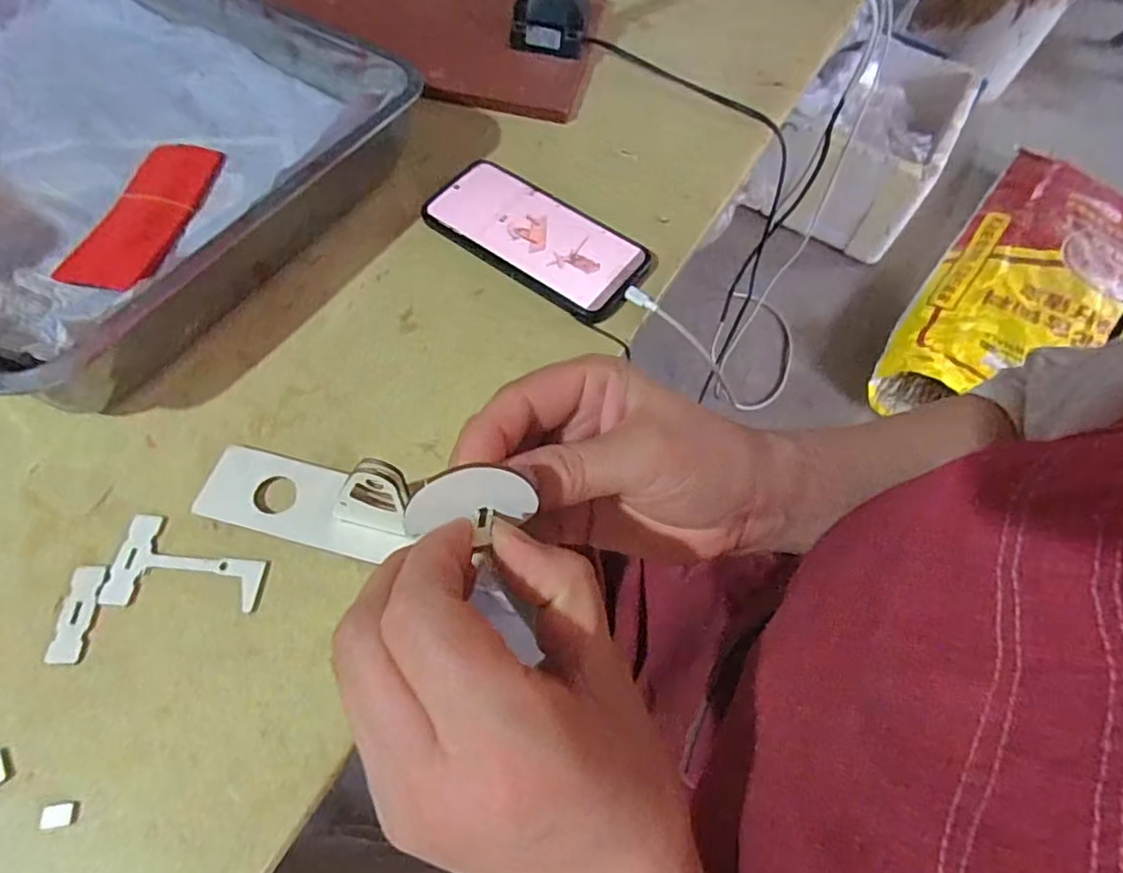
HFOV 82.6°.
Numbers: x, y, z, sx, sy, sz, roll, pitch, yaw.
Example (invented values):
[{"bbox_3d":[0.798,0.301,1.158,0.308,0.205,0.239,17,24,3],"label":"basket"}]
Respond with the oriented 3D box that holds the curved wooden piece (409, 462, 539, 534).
[{"bbox_3d":[-0.031,0.021,0.215,0.043,0.029,0.004,-6,45,-6],"label":"curved wooden piece"}]

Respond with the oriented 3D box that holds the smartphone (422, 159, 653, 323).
[{"bbox_3d":[-0.020,-0.145,0.464,0.165,0.012,0.084,34,64,15],"label":"smartphone"}]

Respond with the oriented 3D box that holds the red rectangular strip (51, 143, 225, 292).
[{"bbox_3d":[-0.290,-0.158,0.450,0.054,0.005,0.142,12,61,3],"label":"red rectangular strip"}]

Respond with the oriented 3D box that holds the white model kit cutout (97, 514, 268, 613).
[{"bbox_3d":[-0.198,0.067,0.339,0.078,0.004,0.048,5,61,-1],"label":"white model kit cutout"}]

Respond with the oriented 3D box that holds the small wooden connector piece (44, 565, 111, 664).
[{"bbox_3d":[-0.246,0.089,0.323,0.017,0.004,0.049,0,61,-3],"label":"small wooden connector piece"}]

